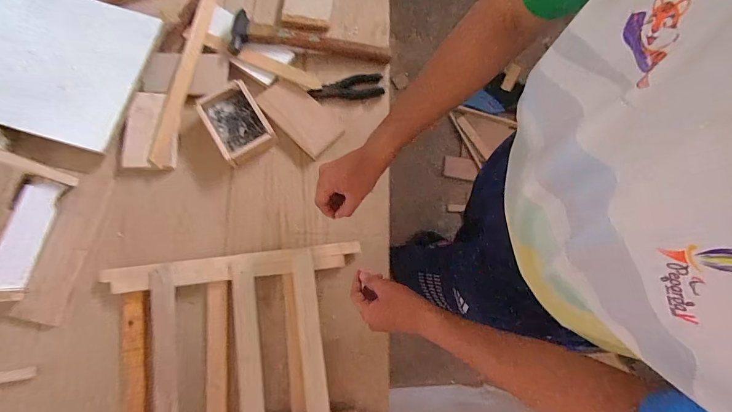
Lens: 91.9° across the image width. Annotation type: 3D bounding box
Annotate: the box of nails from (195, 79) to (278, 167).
[{"bbox_3d":[-0.235,-0.151,0.645,0.096,0.035,0.145,-32,80,-7],"label":"box of nails"}]

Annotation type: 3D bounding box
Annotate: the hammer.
[{"bbox_3d":[-0.107,-0.315,0.678,0.302,0.032,0.072,7,78,1],"label":"hammer"}]

